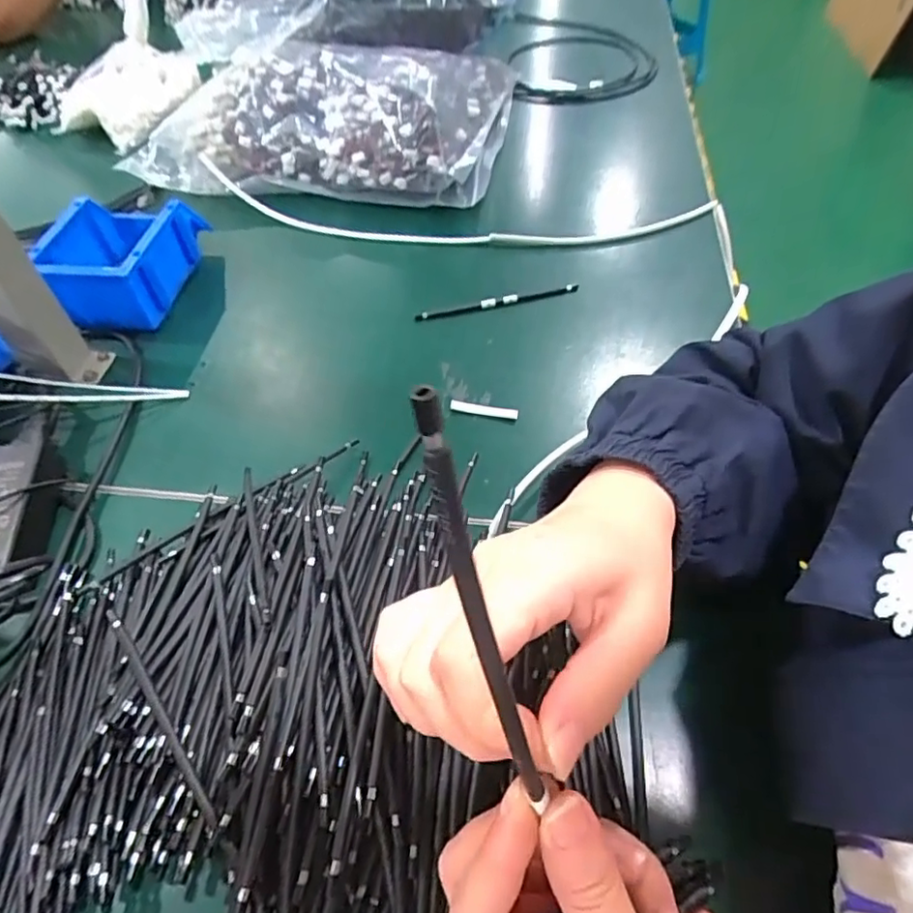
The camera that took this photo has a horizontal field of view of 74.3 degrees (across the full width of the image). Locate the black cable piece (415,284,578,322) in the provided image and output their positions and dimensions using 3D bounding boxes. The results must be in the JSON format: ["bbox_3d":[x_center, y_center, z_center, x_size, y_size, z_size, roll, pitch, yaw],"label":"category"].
[{"bbox_3d":[0.040,-0.149,0.582,0.159,0.011,0.011,-11,53,-6],"label":"black cable piece"}]

